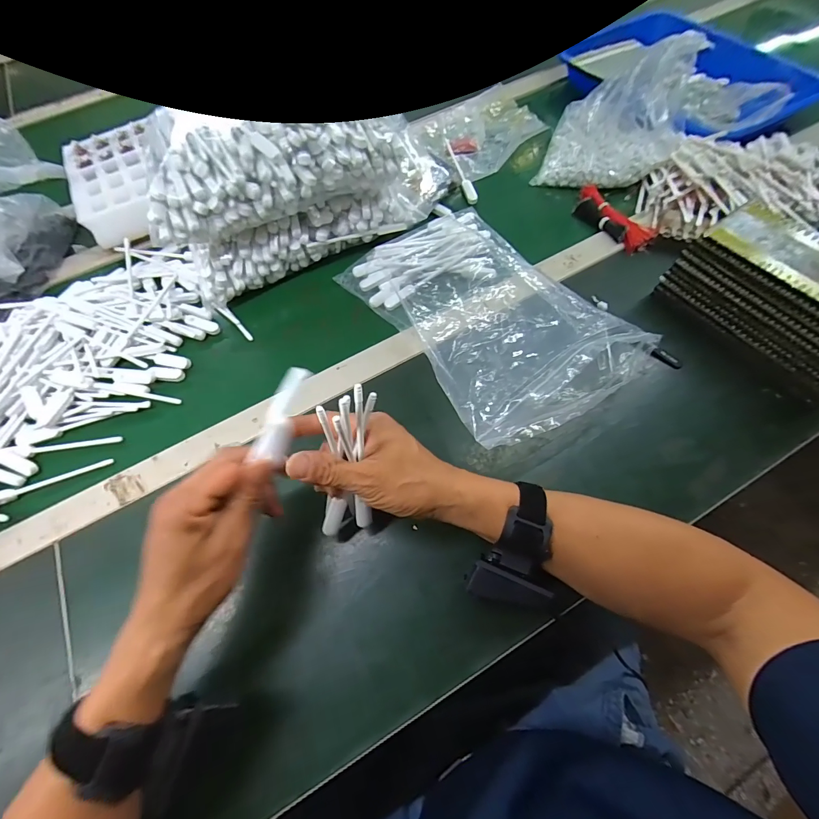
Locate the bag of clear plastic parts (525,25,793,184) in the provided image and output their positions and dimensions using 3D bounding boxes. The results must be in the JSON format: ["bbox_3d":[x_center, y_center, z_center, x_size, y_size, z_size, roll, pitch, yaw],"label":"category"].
[{"bbox_3d":[0.349,-0.422,0.534,0.315,0.137,0.141,-5,64,1],"label":"bag of clear plastic parts"}]

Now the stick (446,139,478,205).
[{"bbox_3d":[0.079,-0.381,0.601,0.015,0.007,0.153,-14,65,-3],"label":"stick"}]

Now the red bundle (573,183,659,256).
[{"bbox_3d":[0.281,-0.269,0.528,0.047,0.028,0.133,-29,66,-10],"label":"red bundle"}]

